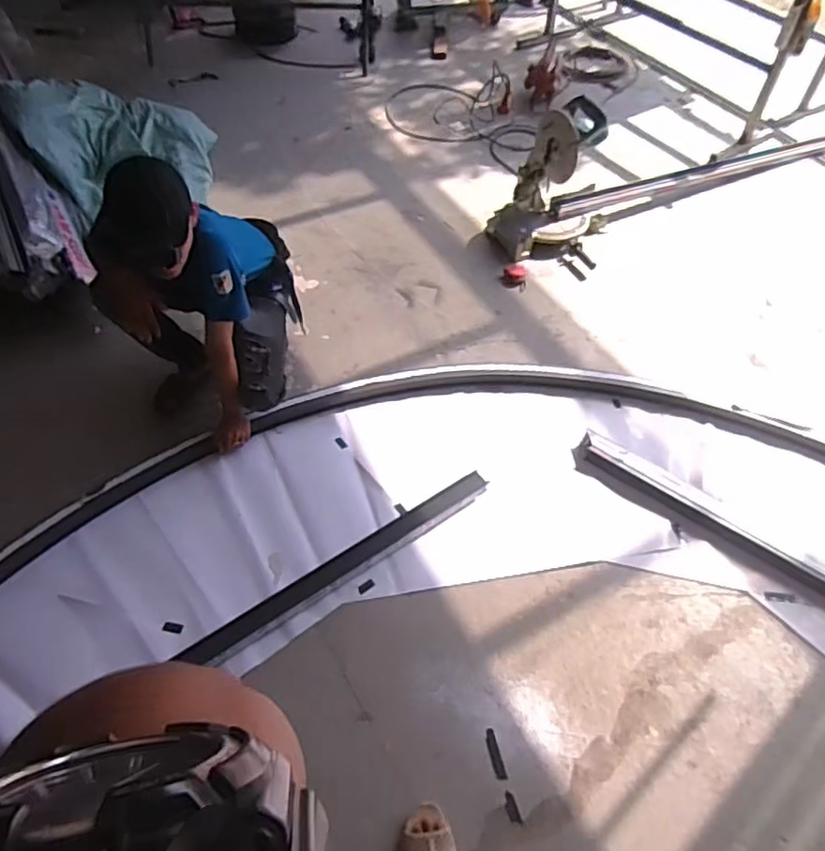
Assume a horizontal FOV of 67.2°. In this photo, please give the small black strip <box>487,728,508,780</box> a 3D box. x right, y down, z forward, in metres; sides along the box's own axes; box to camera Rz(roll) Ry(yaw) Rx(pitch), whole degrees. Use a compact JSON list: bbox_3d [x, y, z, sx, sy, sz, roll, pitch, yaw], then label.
[{"bbox_3d":[0.184,0.731,1.379,0.025,0.006,0.103,-12,53,-8],"label":"small black strip"}]

